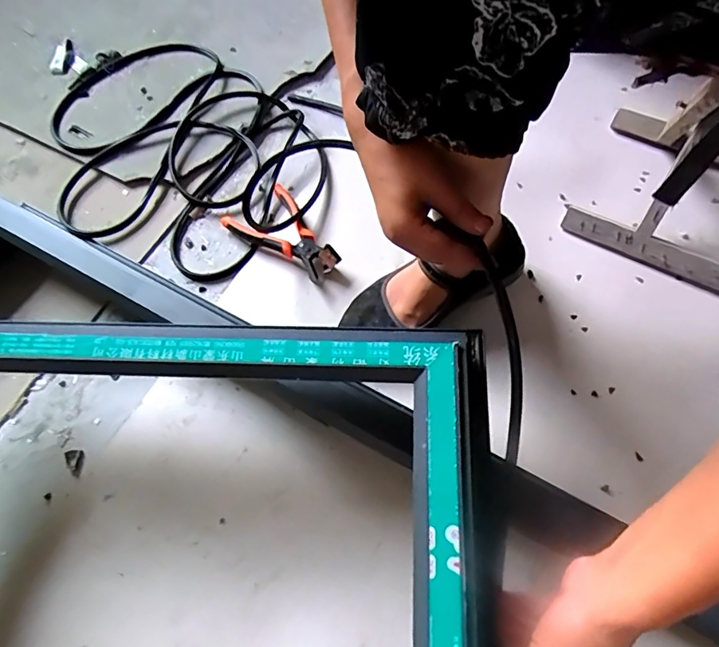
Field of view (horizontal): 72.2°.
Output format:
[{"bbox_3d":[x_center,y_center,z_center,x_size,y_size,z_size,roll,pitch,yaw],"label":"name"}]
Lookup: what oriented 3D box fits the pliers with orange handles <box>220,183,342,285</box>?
[{"bbox_3d":[-0.100,-0.117,0.652,0.093,0.035,0.164,-34,67,-14],"label":"pliers with orange handles"}]

